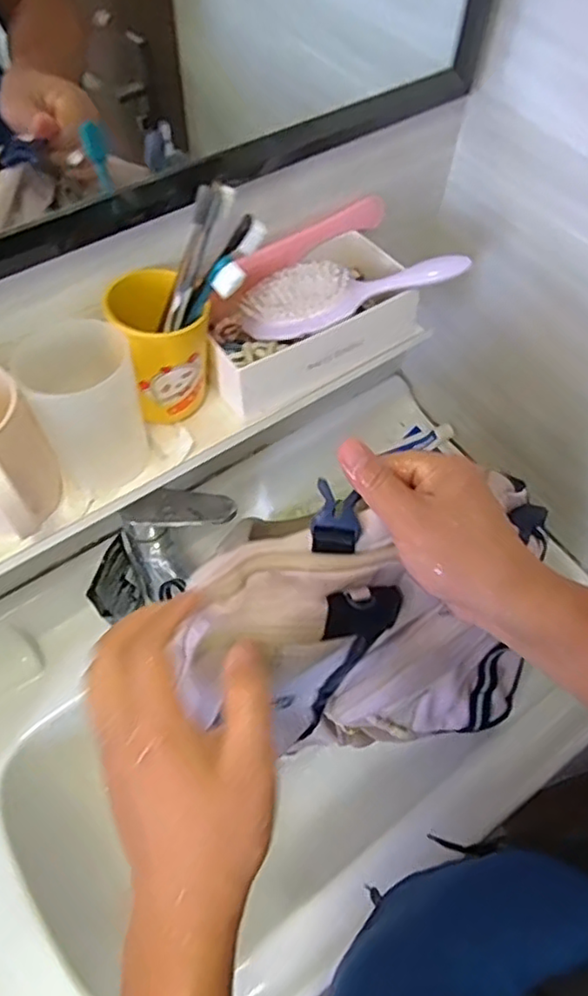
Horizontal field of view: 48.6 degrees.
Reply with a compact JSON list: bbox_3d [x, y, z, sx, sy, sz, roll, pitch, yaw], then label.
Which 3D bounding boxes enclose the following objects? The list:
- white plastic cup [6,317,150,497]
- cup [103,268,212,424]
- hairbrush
[{"bbox_3d":[-0.151,-0.067,0.484,0.073,0.107,0.070,1,58,-2],"label":"white plastic cup"},{"bbox_3d":[-0.100,-0.117,0.507,0.066,0.093,0.070,1,58,-2],"label":"cup"},{"bbox_3d":[0.048,-0.170,0.539,0.184,0.041,0.066,-8,59,-8],"label":"hairbrush"}]

